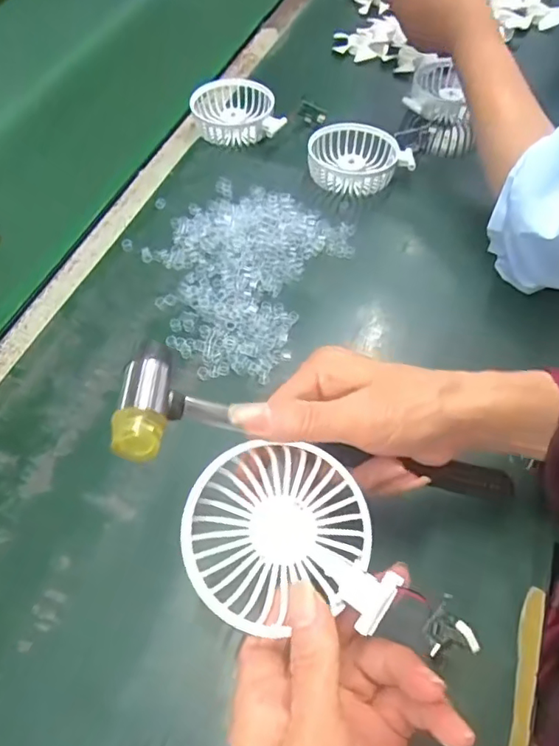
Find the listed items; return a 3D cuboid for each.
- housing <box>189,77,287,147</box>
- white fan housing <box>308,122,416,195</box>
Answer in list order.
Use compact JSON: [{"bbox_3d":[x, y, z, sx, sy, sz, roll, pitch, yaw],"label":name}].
[{"bbox_3d":[-0.047,-0.285,0.592,0.095,0.035,0.073,-1,57,0],"label":"housing"},{"bbox_3d":[0.075,-0.217,0.546,0.085,0.029,0.088,0,57,1],"label":"white fan housing"}]

